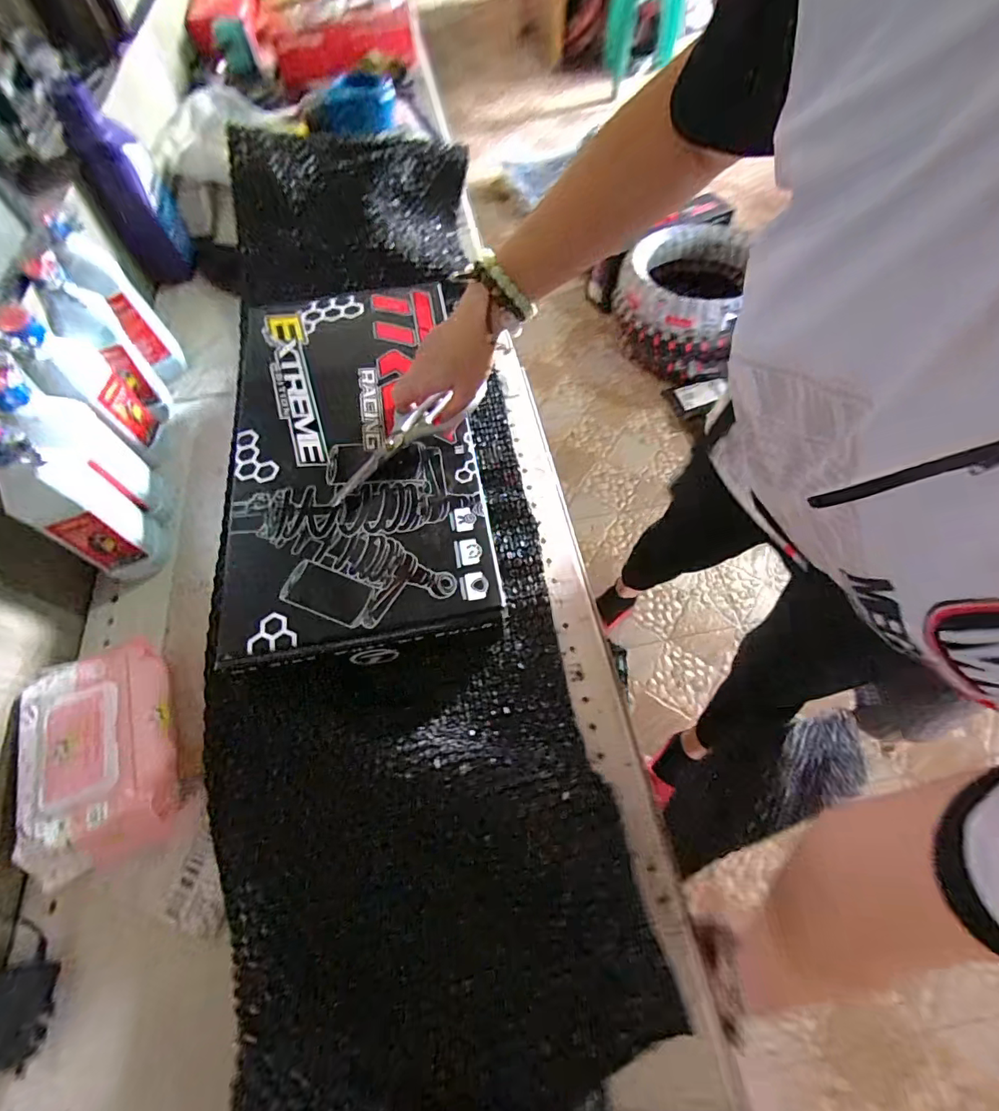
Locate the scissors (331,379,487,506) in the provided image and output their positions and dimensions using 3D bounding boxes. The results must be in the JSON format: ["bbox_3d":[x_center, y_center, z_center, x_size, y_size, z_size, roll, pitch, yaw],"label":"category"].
[{"bbox_3d":[-0.096,-0.116,0.488,0.180,0.021,0.050,-41,68,-11],"label":"scissors"}]

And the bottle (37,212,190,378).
[{"bbox_3d":[-0.465,-0.308,0.614,0.044,0.202,0.070,-19,63,-8],"label":"bottle"}]

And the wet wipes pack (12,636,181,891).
[{"bbox_3d":[-0.343,0.167,0.428,0.112,0.056,0.180,-21,63,-9],"label":"wet wipes pack"}]

